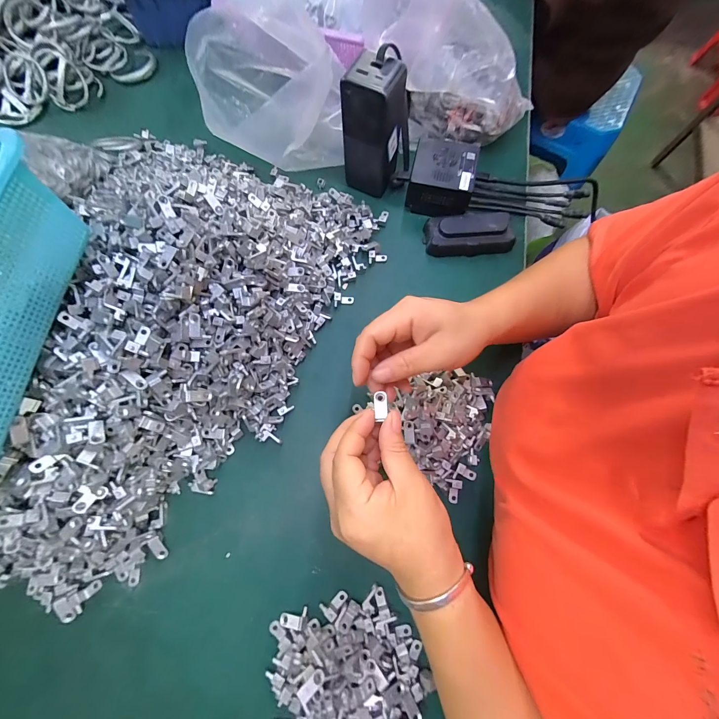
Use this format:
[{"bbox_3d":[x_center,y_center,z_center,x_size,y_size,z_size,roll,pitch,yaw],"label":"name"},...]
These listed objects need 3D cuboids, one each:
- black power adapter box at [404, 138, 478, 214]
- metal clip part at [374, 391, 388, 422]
[{"bbox_3d":[0.103,-0.228,0.396,0.074,0.055,0.071,14,74,3],"label":"black power adapter box"},{"bbox_3d":[0.016,0.034,0.234,0.010,0.005,0.018,0,76,-2],"label":"metal clip part"}]

